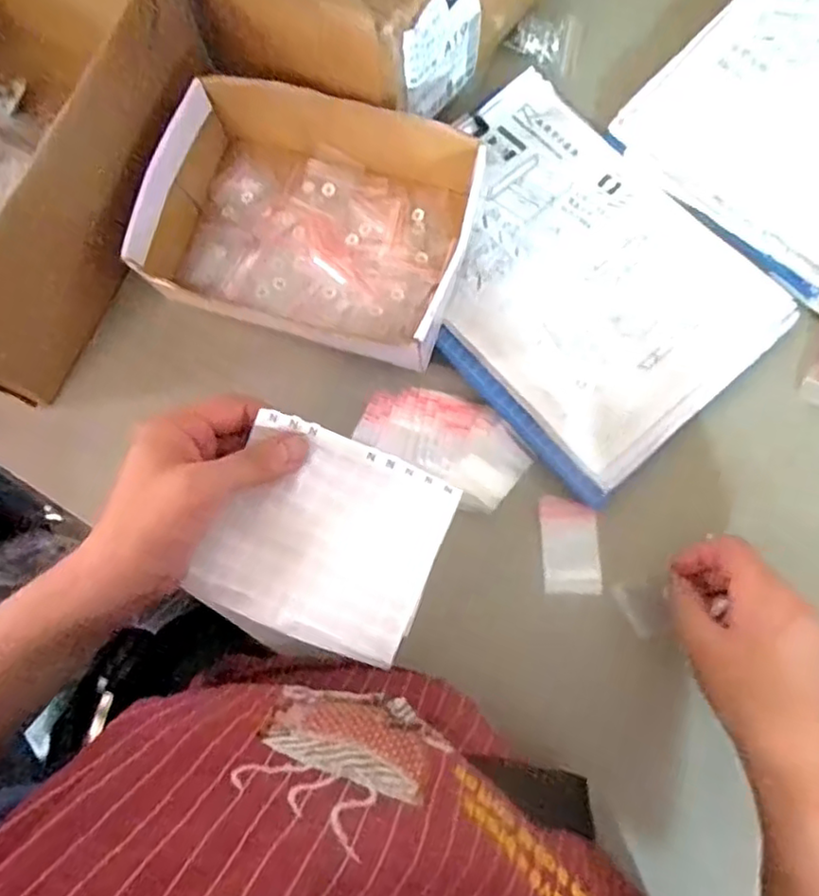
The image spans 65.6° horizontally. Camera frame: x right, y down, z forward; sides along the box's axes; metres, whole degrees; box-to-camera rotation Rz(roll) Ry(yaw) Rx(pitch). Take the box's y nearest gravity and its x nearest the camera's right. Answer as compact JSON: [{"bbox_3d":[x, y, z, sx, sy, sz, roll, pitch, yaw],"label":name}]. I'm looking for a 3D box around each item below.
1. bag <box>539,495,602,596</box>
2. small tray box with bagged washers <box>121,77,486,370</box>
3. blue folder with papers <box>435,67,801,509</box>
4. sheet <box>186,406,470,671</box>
[{"bbox_3d":[0.116,0.070,0.457,0.041,0.004,0.067,0,77,2],"label":"bag"},{"bbox_3d":[-0.072,-0.169,0.471,0.229,0.071,0.169,16,78,5],"label":"small tray box with bagged washers"},{"bbox_3d":[0.120,-0.136,0.491,0.228,0.013,0.292,-42,79,-8],"label":"blue folder with papers"},{"bbox_3d":[-0.045,0.049,0.349,0.116,0.016,0.109,22,78,6],"label":"sheet"}]

